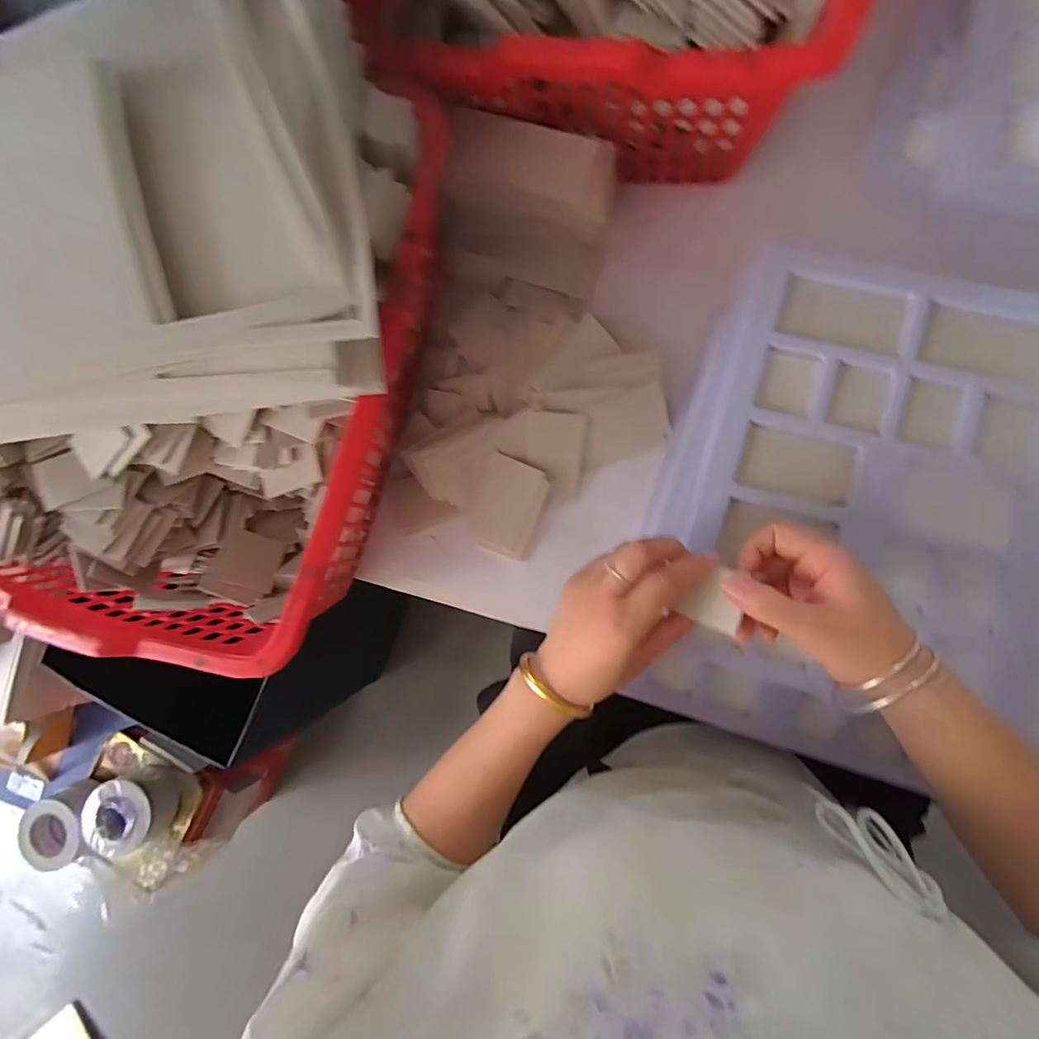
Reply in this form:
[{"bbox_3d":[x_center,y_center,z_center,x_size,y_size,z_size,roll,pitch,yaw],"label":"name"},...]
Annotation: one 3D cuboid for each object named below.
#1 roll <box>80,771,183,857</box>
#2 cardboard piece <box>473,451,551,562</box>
[{"bbox_3d":[-0.731,0.549,0.942,0.148,0.071,0.132,-28,84,5],"label":"roll"},{"bbox_3d":[-0.009,-0.011,0.497,0.060,0.005,0.096,18,103,-4],"label":"cardboard piece"}]

